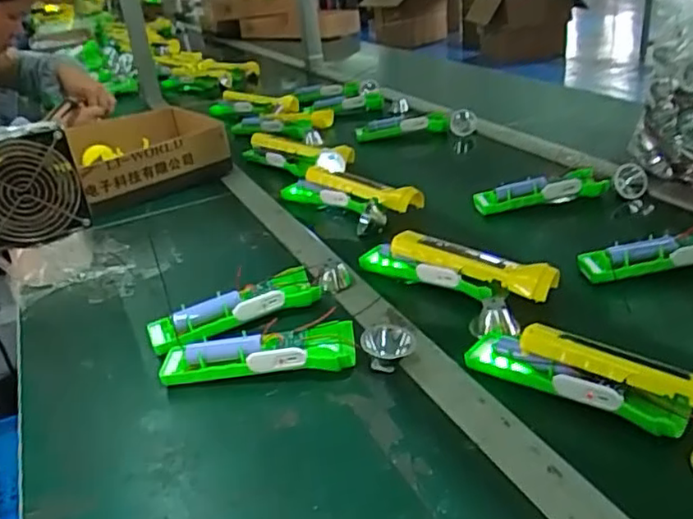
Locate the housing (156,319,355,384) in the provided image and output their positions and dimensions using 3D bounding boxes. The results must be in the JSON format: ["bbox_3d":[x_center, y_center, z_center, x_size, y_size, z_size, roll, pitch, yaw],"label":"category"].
[{"bbox_3d":[-0.075,0.084,0.543,0.163,0.035,0.043,-6,26,1],"label":"housing"}]

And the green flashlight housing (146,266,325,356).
[{"bbox_3d":[-0.107,0.050,0.614,0.164,0.035,0.049,-17,29,-19],"label":"green flashlight housing"}]

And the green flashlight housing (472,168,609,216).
[{"bbox_3d":[0.247,-0.086,0.808,0.168,0.034,0.033,-8,26,-4],"label":"green flashlight housing"}]

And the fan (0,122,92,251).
[{"bbox_3d":[-0.360,-0.079,0.707,0.121,0.120,0.031,-23,32,-21],"label":"fan"}]

